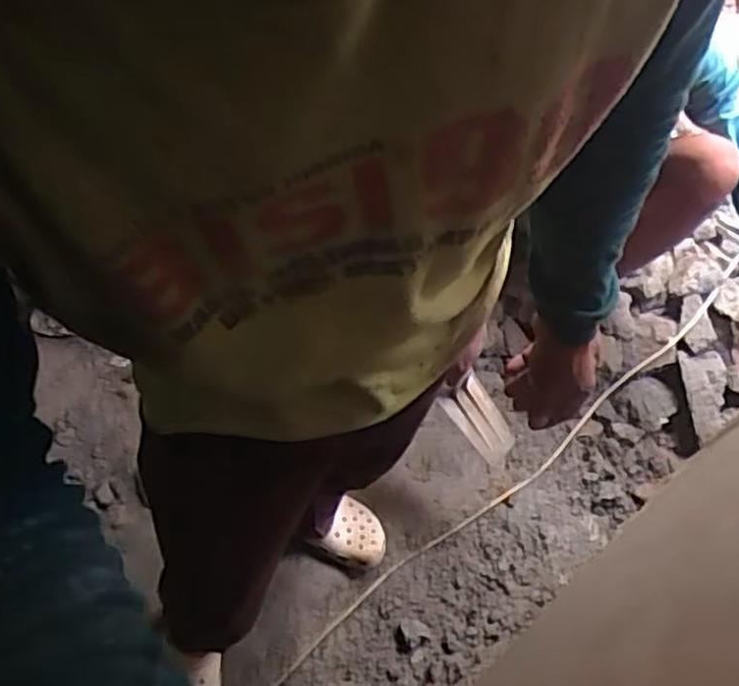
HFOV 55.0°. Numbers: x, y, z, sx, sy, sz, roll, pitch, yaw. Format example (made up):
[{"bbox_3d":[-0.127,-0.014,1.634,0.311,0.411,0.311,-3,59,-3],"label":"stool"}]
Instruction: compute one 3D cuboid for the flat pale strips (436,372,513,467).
[{"bbox_3d":[0.203,0.146,1.305,0.079,0.013,0.178,-39,107,-7],"label":"flat pale strips"}]

